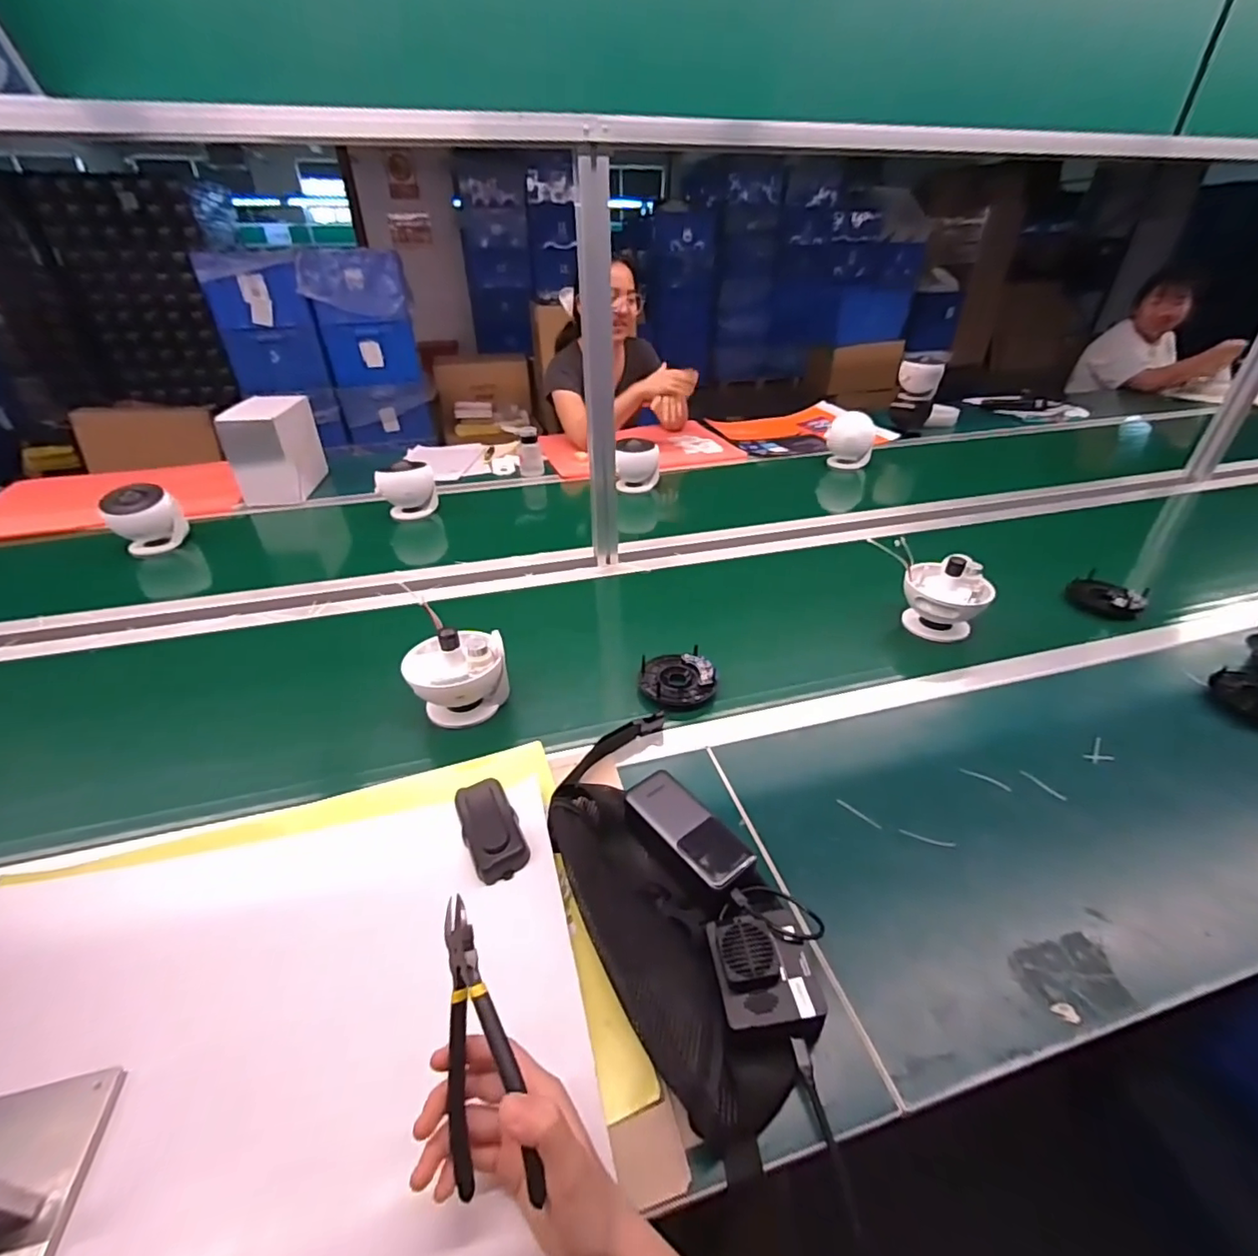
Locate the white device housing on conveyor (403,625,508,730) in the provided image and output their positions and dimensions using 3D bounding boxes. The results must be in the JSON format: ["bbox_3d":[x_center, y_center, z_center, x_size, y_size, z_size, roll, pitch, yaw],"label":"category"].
[{"bbox_3d":[-0.213,0.053,0.698,0.115,0.105,0.102,-14,37,-19],"label":"white device housing on conveyor"}]

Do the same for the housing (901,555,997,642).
[{"bbox_3d":[0.465,-0.037,0.823,0.118,0.107,0.095,20,39,26],"label":"housing"}]

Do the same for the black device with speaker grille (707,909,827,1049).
[{"bbox_3d":[0.108,0.263,0.428,0.085,0.045,0.081,-3,35,-4],"label":"black device with speaker grille"}]

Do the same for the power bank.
[{"bbox_3d":[0.052,0.184,0.512,0.056,0.020,0.130,-25,42,-32],"label":"power bank"}]

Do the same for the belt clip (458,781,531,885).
[{"bbox_3d":[-0.137,0.196,0.555,0.052,0.029,0.101,-16,38,-22],"label":"belt clip"}]

